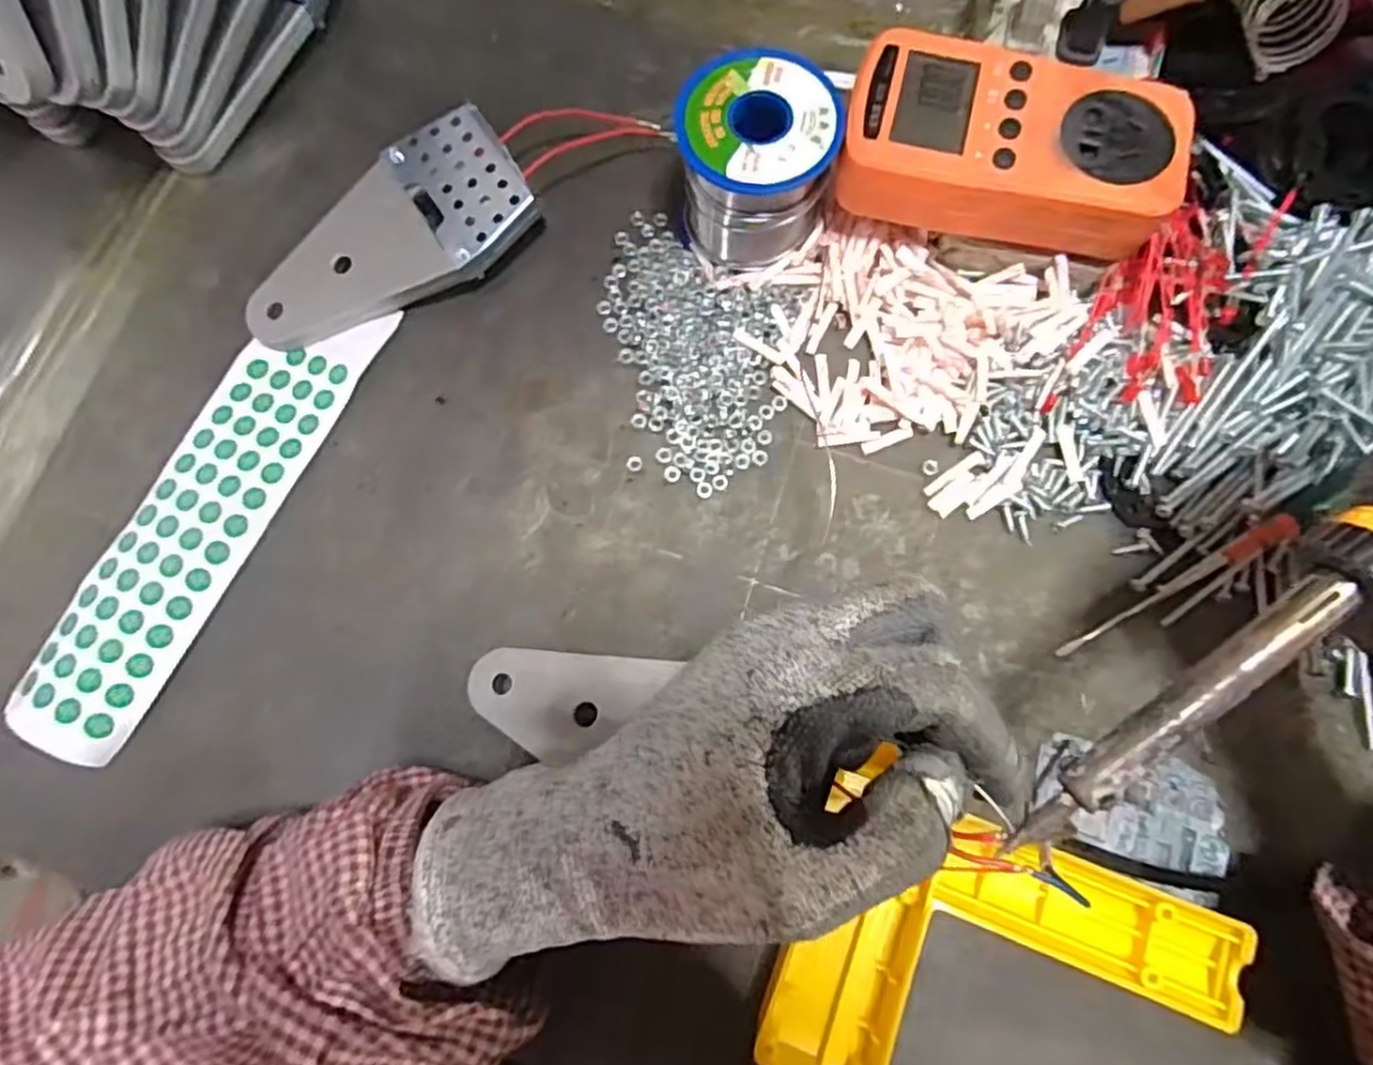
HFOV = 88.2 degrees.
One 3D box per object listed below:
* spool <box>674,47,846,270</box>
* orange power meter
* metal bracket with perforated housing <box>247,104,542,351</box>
[{"bbox_3d":[0.030,-0.158,0.308,0.063,0.061,0.059,9,77,3],"label":"spool"},{"bbox_3d":[0.127,-0.153,0.285,0.125,0.035,0.074,11,78,3],"label":"orange power meter"},{"bbox_3d":[-0.135,-0.129,0.320,0.133,0.028,0.065,-33,79,-7],"label":"metal bracket with perforated housing"}]

